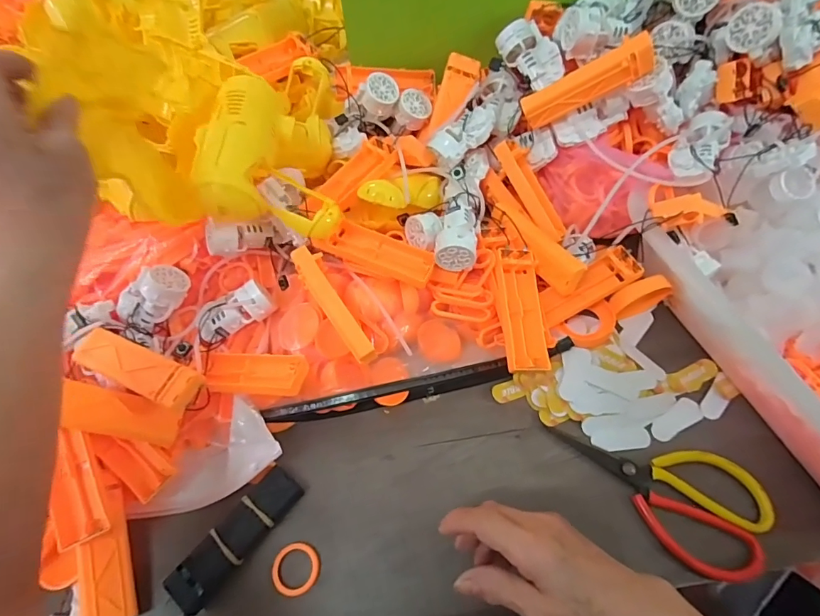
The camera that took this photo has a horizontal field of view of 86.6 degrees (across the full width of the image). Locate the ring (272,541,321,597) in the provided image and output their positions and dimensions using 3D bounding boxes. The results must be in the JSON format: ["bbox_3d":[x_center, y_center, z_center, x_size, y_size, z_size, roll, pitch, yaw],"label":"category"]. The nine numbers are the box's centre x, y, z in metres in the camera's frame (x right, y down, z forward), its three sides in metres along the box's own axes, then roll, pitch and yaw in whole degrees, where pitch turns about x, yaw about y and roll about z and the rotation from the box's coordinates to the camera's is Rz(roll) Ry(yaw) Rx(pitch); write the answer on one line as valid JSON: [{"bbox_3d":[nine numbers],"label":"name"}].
[{"bbox_3d":[-0.088,0.202,0.338,0.036,0.004,0.036,5,56,-8],"label":"ring"}]

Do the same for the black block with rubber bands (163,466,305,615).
[{"bbox_3d":[-0.134,0.179,0.344,0.031,0.030,0.108,34,67,19],"label":"black block with rubber bands"}]

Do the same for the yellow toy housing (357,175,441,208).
[{"bbox_3d":[-0.005,-0.111,0.418,0.037,0.024,0.095,43,36,22],"label":"yellow toy housing"}]

